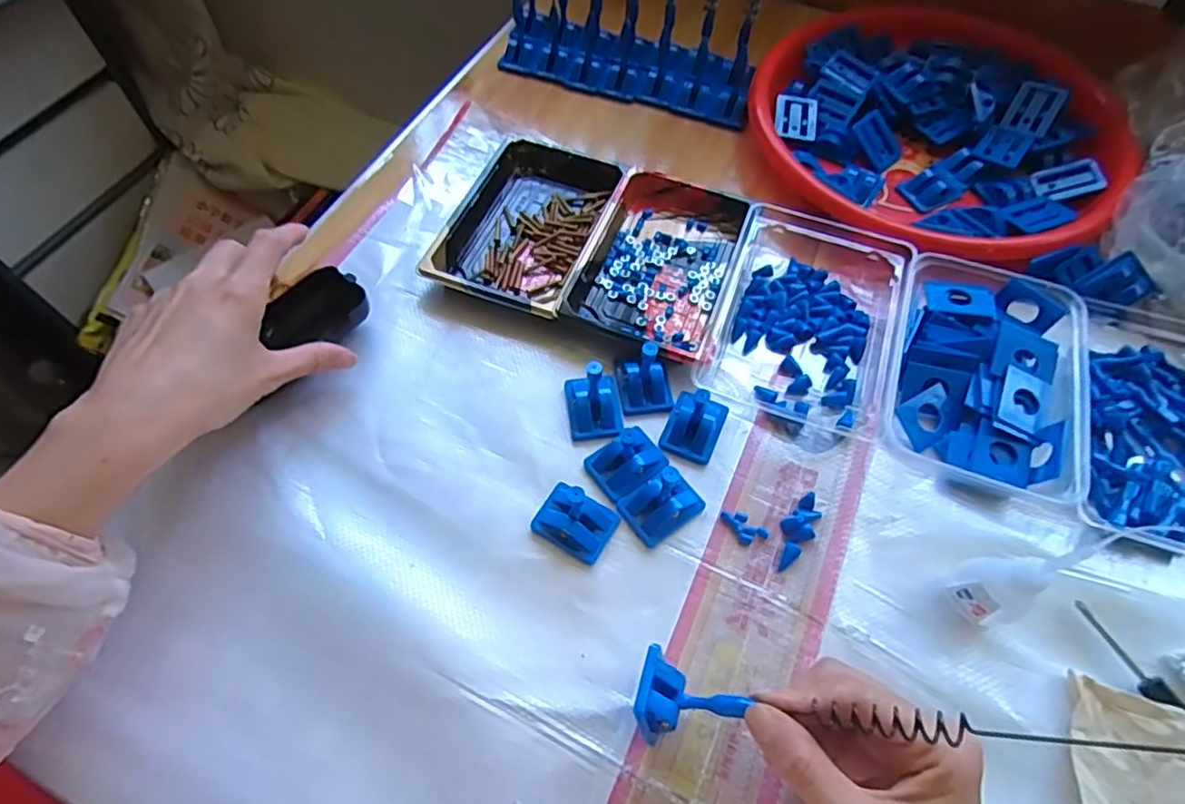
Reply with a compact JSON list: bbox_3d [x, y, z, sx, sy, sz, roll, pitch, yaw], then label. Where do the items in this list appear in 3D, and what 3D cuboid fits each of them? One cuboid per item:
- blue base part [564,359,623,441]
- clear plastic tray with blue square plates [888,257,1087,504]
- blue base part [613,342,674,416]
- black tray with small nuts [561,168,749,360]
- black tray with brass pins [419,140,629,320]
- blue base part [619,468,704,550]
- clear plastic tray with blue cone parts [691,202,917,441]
[{"bbox_3d":[0.001,-0.005,0.398,0.033,0.043,0.041,-9,63,-3],"label":"blue base part"},{"bbox_3d":[0.252,-0.022,0.411,0.107,0.033,0.153,16,61,9],"label":"clear plastic tray with blue square plates"},{"bbox_3d":[0.034,-0.022,0.406,0.034,0.043,0.041,-6,63,-2],"label":"blue base part"},{"bbox_3d":[0.051,-0.104,0.467,0.099,0.021,0.158,18,61,10],"label":"black tray with small nuts"},{"bbox_3d":[-0.047,-0.136,0.484,0.104,0.021,0.159,19,61,10],"label":"black tray with brass pins"},{"bbox_3d":[0.041,0.060,0.378,0.043,0.021,0.033,-31,65,-17],"label":"blue base part"},{"bbox_3d":[0.151,-0.068,0.443,0.118,0.027,0.168,19,61,10],"label":"clear plastic tray with blue cone parts"}]

